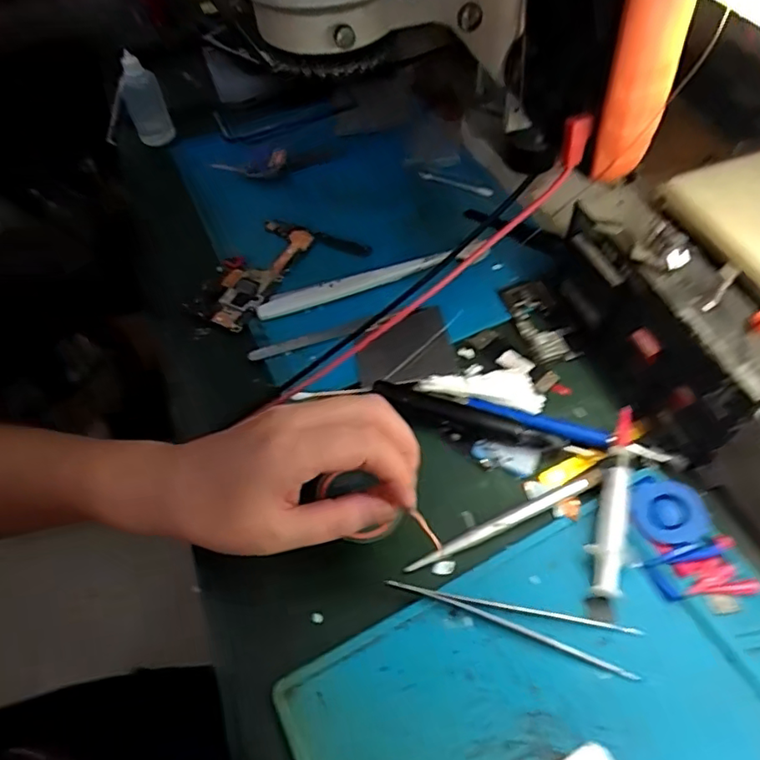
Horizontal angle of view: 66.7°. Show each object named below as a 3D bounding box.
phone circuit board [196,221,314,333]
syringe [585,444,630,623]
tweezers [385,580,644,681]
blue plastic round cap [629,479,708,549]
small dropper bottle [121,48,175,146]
[{"bbox_3d":[-0.101,-0.087,0.464,0.052,0.010,0.116,21,58,19],"label":"phone circuit board"},{"bbox_3d":[0.127,0.082,0.316,0.020,0.021,0.091,12,55,14],"label":"syringe"},{"bbox_3d":[0.067,0.126,0.299,0.129,0.006,0.024,9,55,11],"label":"tweezers"},{"bbox_3d":[0.159,0.073,0.320,0.036,0.013,0.036,-2,53,3],"label":"blue plastic round cap"},{"bbox_3d":[-0.233,-0.272,0.573,0.036,0.095,0.030,-20,54,-10],"label":"small dropper bottle"}]

